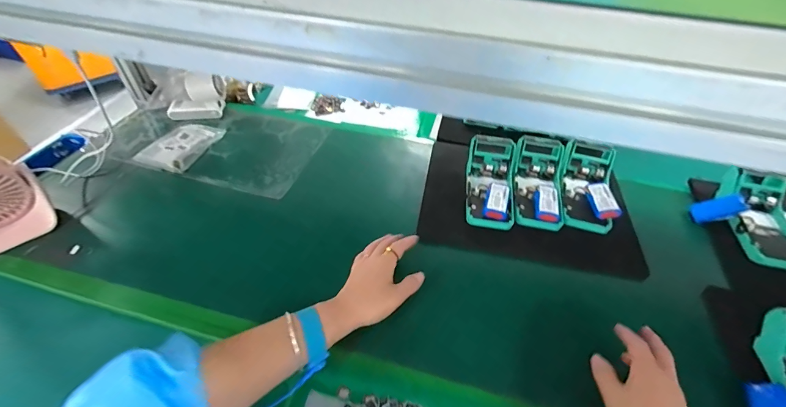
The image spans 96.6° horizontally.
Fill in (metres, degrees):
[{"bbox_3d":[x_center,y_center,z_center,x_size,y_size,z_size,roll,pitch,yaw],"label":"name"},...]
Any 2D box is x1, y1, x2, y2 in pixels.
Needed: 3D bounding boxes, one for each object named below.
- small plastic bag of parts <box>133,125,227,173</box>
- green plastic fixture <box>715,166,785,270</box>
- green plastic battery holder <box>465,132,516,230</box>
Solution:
[{"bbox_3d":[-0.405,-0.115,0.675,0.079,0.032,0.142,15,49,10],"label":"small plastic bag of parts"},{"bbox_3d":[0.599,0.020,0.569,0.100,0.051,0.186,14,61,9],"label":"green plastic fixture"},{"bbox_3d":[0.165,-0.039,0.592,0.079,0.055,0.168,9,48,4],"label":"green plastic battery holder"}]

